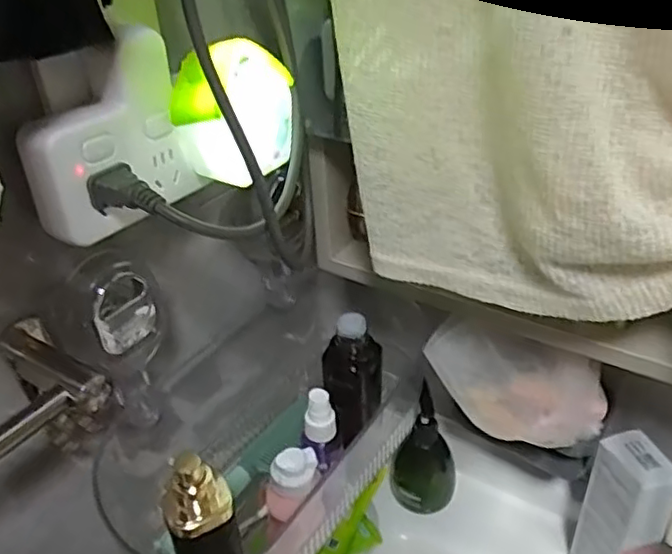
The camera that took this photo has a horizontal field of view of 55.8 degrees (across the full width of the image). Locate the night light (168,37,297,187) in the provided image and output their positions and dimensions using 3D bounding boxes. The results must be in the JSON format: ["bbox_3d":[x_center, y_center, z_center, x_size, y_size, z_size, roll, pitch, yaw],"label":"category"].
[{"bbox_3d":[-0.061,-0.101,0.385,0.035,0.080,0.067,20,41,32],"label":"night light"}]

